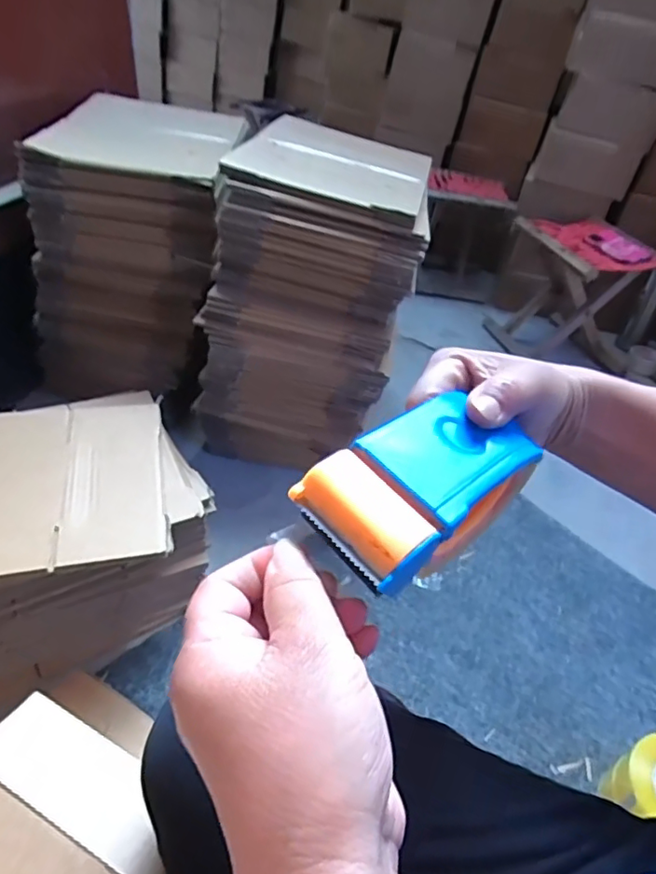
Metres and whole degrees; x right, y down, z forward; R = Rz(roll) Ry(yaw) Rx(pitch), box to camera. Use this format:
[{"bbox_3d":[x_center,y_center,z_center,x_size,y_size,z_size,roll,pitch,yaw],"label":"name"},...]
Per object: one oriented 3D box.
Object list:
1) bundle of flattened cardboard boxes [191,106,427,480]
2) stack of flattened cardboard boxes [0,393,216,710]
[{"bbox_3d":[-0.010,-0.262,1.039,0.333,0.497,0.440,13,40,7],"label":"bundle of flattened cardboard boxes"},{"bbox_3d":[-0.397,0.131,0.772,0.432,0.205,0.348,-13,43,-22],"label":"stack of flattened cardboard boxes"}]

